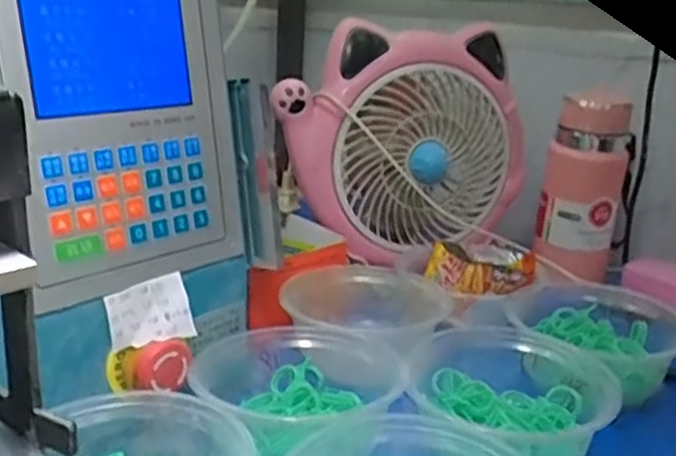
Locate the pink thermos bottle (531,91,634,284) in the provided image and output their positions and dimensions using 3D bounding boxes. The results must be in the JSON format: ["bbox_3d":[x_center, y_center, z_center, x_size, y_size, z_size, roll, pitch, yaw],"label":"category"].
[{"bbox_3d":[0.242,-0.039,0.711,0.076,0.177,0.065,9,19,17],"label":"pink thermos bottle"}]

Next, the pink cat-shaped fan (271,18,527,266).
[{"bbox_3d":[0.067,-0.083,0.697,0.230,0.204,0.064,-5,20,-24],"label":"pink cat-shaped fan"}]

